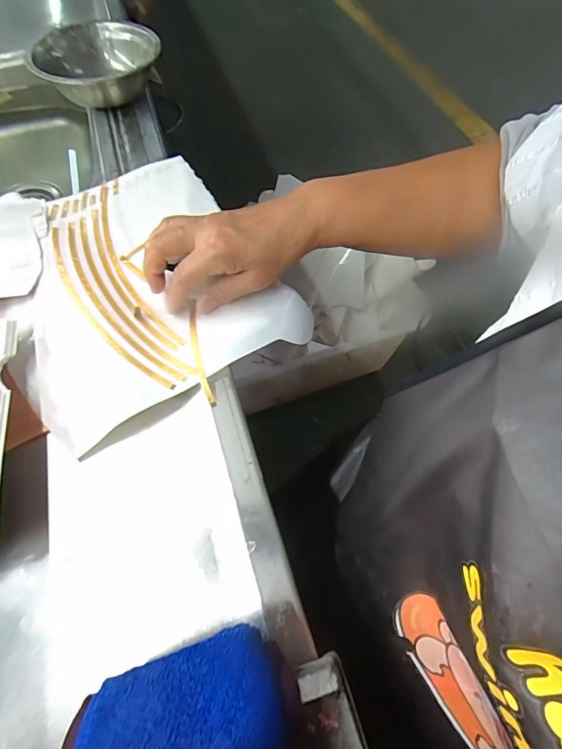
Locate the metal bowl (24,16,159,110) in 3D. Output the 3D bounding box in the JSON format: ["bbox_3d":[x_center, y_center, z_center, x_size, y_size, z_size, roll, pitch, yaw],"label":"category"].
[{"bbox_3d":[-0.244,-0.420,0.519,0.157,0.056,0.165,-5,60,-3],"label":"metal bowl"}]

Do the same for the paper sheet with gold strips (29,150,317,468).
[{"bbox_3d":[-0.139,-0.093,0.363,0.225,0.025,0.282,-30,64,-16],"label":"paper sheet with gold strips"}]

